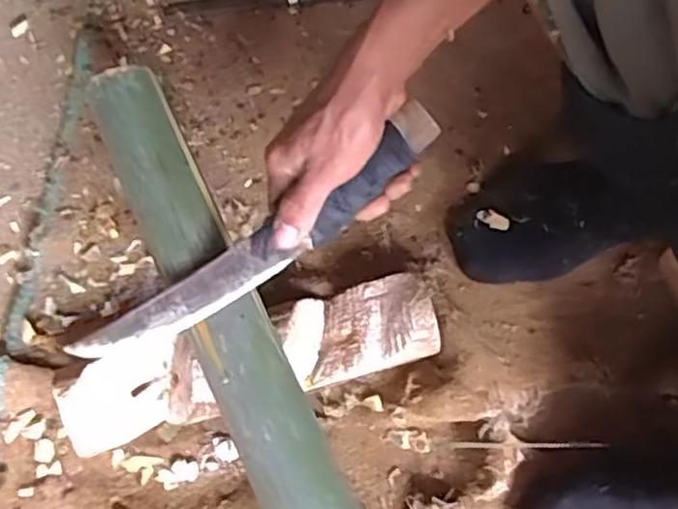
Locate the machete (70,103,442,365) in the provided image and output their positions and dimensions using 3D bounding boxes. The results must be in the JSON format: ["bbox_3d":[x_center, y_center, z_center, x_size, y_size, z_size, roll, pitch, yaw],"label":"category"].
[{"bbox_3d":[-0.056,-0.005,0.498,0.297,0.026,0.038,-34,75,5],"label":"machete"}]

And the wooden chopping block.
[{"bbox_3d":[-0.071,0.087,0.573,0.299,0.058,0.073,-15,72,-6],"label":"wooden chopping block"}]

